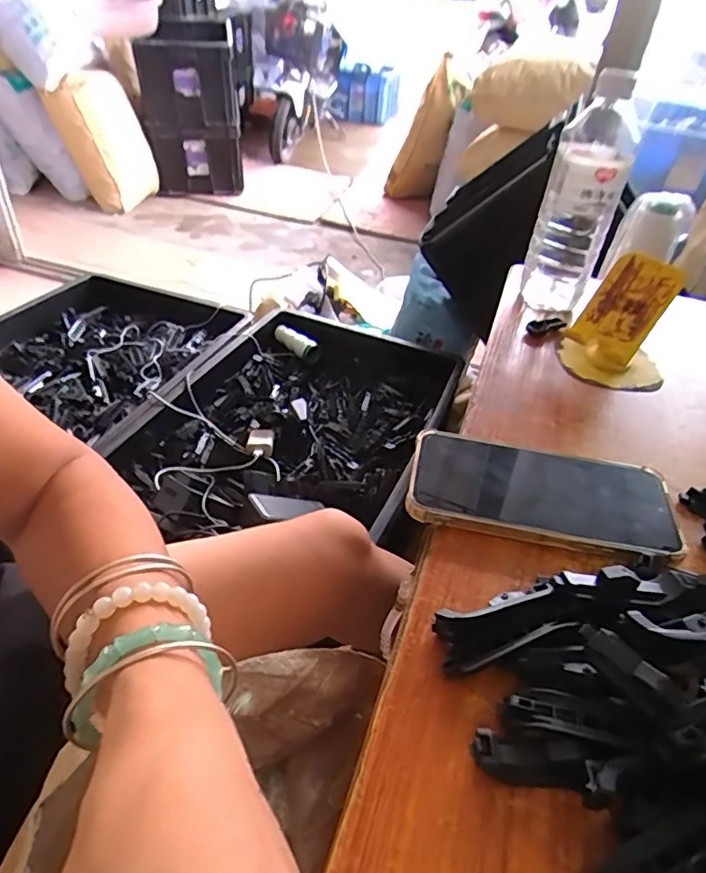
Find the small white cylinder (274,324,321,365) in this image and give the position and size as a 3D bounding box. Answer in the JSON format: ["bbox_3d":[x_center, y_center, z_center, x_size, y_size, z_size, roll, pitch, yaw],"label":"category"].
[{"bbox_3d":[-0.113,-0.185,1.109,0.046,0.033,0.118,-30,51,-35],"label":"small white cylinder"}]

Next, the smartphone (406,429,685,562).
[{"bbox_3d":[0.121,0.036,0.364,0.164,0.016,0.081,12,40,8],"label":"smartphone"}]

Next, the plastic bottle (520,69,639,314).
[{"bbox_3d":[0.221,-0.228,0.543,0.066,0.208,0.067,19,42,16],"label":"plastic bottle"}]

